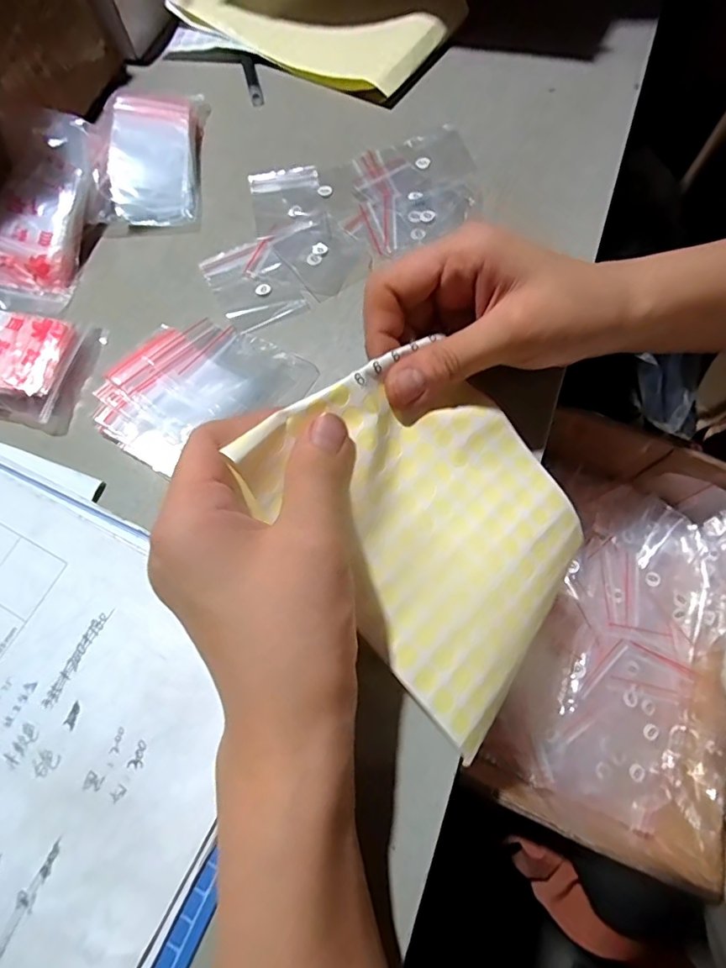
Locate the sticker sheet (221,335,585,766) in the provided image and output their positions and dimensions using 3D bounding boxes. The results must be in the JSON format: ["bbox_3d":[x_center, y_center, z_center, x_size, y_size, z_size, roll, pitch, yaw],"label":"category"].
[{"bbox_3d":[0.036,0.016,0.230,0.123,0.013,0.159,-41,95,-22],"label":"sticker sheet"}]

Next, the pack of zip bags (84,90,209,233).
[{"bbox_3d":[-0.159,-0.240,0.358,0.075,0.028,0.125,-7,68,0],"label":"pack of zip bags"}]

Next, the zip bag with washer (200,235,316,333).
[{"bbox_3d":[-0.072,-0.133,0.325,0.052,0.004,0.072,-31,70,-9],"label":"zip bag with washer"}]

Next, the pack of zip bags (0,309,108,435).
[{"bbox_3d":[-0.230,-0.078,0.301,0.118,0.018,0.069,9,69,7],"label":"pack of zip bags"}]

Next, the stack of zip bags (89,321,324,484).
[{"bbox_3d":[-0.097,-0.055,0.291,0.099,0.013,0.102,31,73,14],"label":"stack of zip bags"}]

